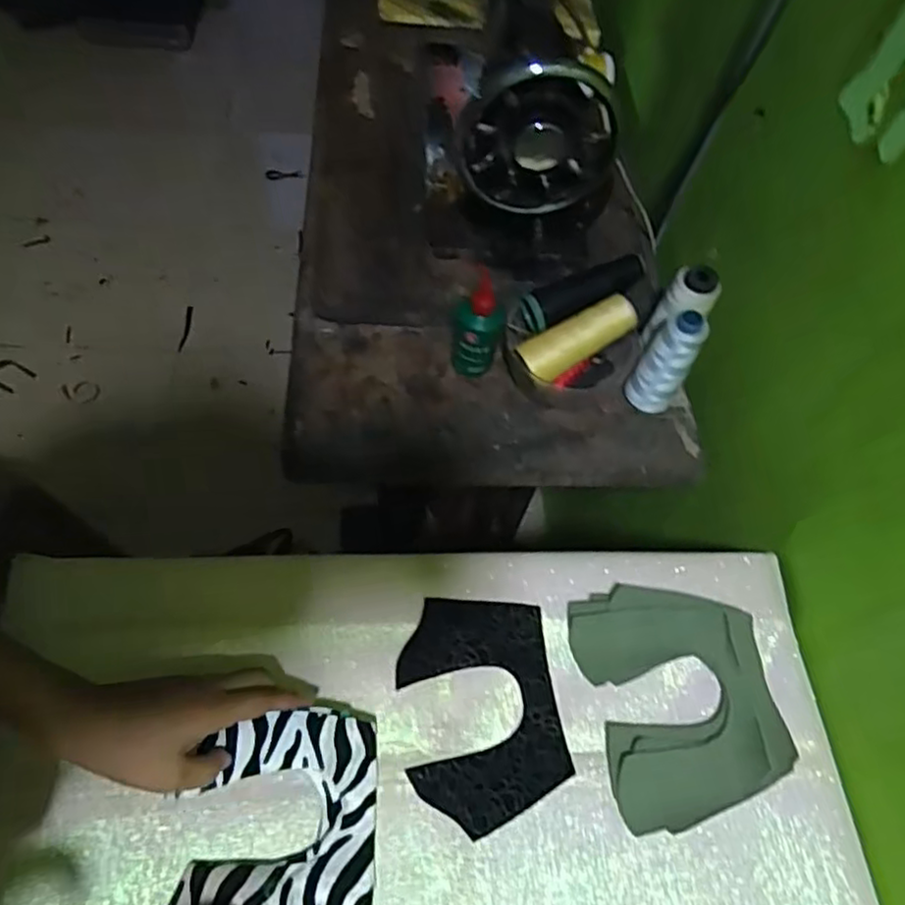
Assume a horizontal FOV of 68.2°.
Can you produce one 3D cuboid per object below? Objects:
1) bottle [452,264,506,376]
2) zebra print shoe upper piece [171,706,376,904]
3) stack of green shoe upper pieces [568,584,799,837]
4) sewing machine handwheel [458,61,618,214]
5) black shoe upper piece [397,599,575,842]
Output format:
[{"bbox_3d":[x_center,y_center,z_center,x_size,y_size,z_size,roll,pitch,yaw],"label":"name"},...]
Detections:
[{"bbox_3d":[0.023,-0.114,0.621,0.045,0.103,0.039,5,59,-3],"label":"bottle"},{"bbox_3d":[-0.111,0.237,0.433,0.120,0.034,0.124,-1,61,-4],"label":"zebra print shoe upper piece"},{"bbox_3d":[0.172,0.180,0.507,0.139,0.012,0.165,-9,61,-11],"label":"stack of green shoe upper pieces"},{"bbox_3d":[0.073,-0.267,0.570,0.125,0.130,0.020,3,59,-5],"label":"sewing machine handwheel"},{"bbox_3d":[0.022,0.189,0.498,0.113,0.005,0.156,-6,66,-10],"label":"black shoe upper piece"}]

